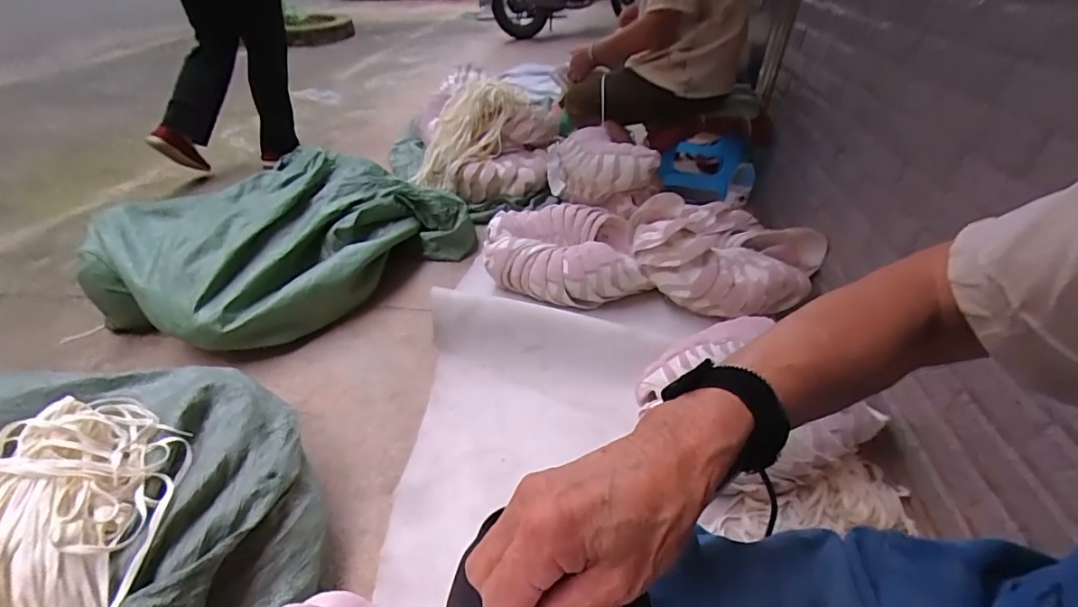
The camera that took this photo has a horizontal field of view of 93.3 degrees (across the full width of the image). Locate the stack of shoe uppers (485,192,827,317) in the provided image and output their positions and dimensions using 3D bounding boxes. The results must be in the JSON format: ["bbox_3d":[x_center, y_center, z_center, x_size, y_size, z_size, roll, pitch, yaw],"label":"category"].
[{"bbox_3d":[0.262,-0.124,1.241,0.802,0.162,0.285,8,36,6],"label":"stack of shoe uppers"}]

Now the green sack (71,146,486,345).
[{"bbox_3d":[-0.620,-0.170,1.306,0.564,0.236,0.831,27,42,29],"label":"green sack"}]

